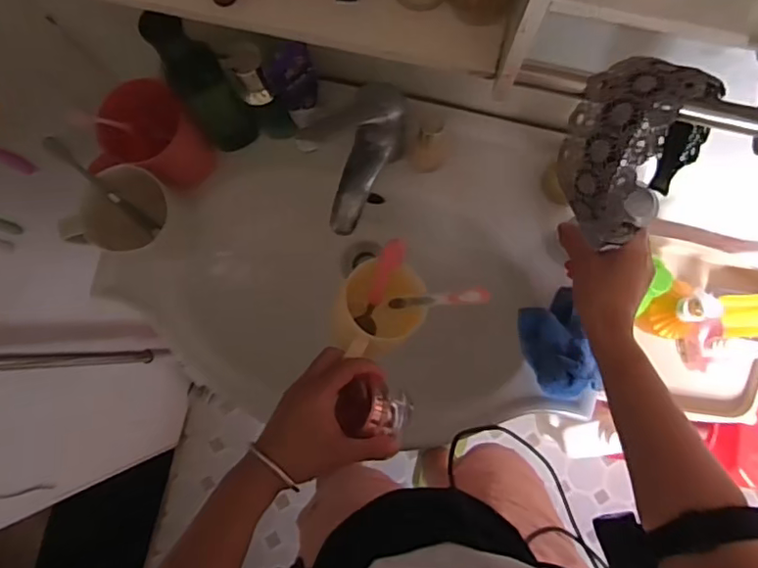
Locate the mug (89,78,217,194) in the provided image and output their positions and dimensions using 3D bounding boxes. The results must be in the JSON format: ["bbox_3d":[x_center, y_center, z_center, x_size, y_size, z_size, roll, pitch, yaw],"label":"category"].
[{"bbox_3d":[-0.237,-0.156,0.606,0.083,0.104,0.104,11,85,3],"label":"mug"}]

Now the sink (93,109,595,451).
[{"bbox_3d":[-0.030,0.006,0.701,0.549,0.151,0.380,-2,84,1],"label":"sink"}]

